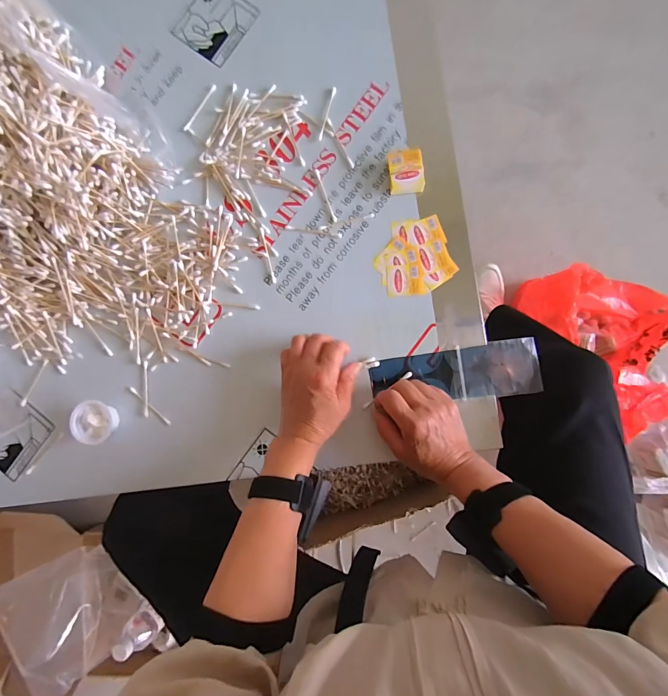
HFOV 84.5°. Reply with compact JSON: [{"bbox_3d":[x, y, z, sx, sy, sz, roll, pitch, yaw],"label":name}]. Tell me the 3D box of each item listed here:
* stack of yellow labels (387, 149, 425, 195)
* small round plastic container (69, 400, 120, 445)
[{"bbox_3d":[0.090,-0.221,0.460,0.041,0.021,0.053,-7,86,3],"label":"stack of yellow labels"},{"bbox_3d":[-0.305,0.093,0.472,0.051,0.025,0.052,0,87,4],"label":"small round plastic container"}]

